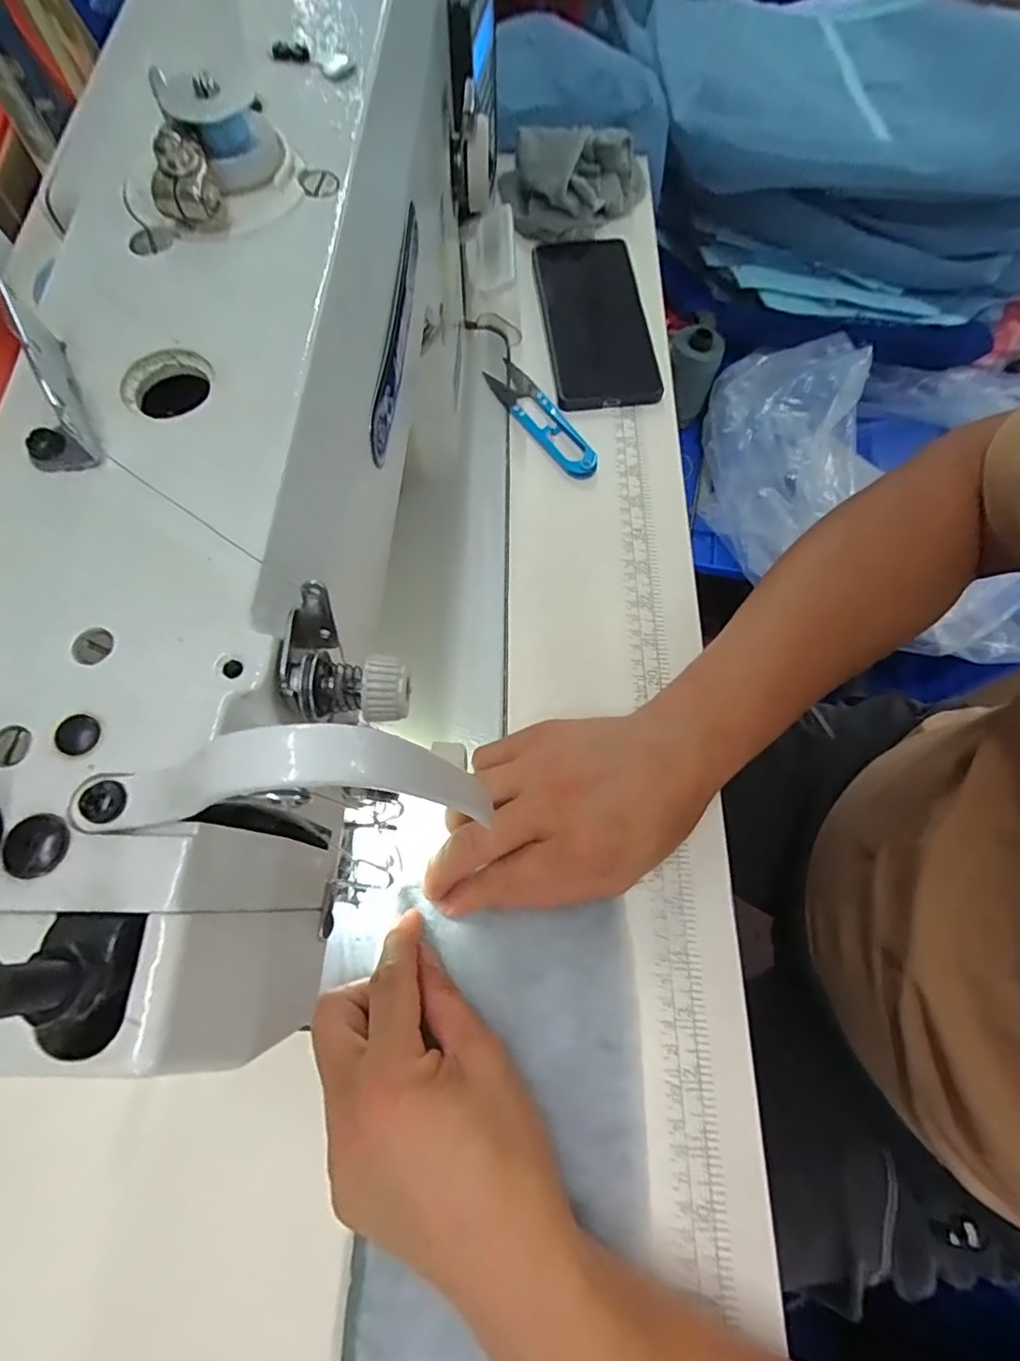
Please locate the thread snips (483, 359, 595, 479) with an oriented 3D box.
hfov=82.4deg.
[{"bbox_3d":[0.023,-0.186,0.411,0.027,0.010,0.116,-35,73,-12],"label":"thread snips"}]

